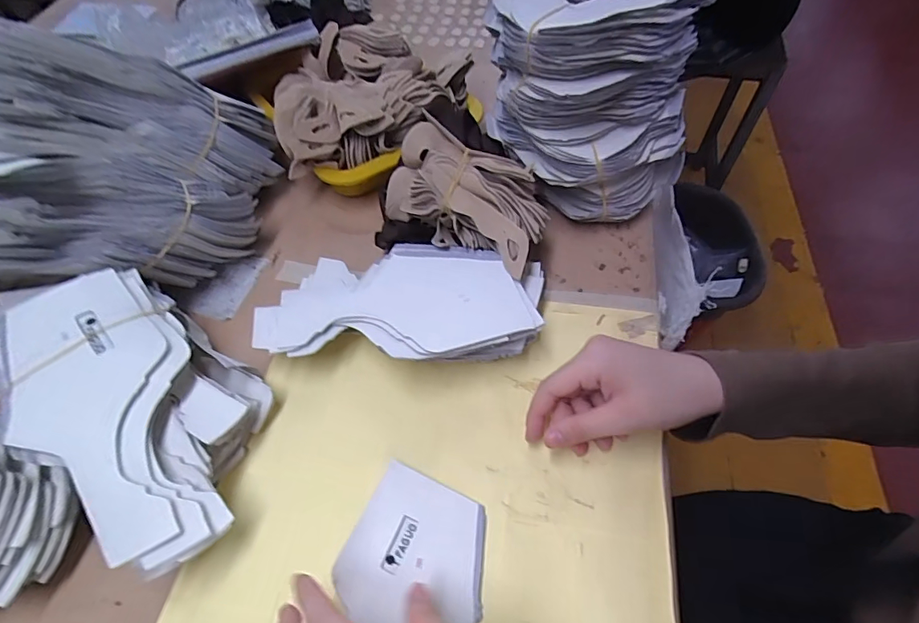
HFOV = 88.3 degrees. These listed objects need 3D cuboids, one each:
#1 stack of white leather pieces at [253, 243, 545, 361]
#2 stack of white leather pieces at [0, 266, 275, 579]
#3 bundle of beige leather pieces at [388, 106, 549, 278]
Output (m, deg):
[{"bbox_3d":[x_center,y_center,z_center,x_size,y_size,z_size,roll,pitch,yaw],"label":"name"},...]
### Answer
[{"bbox_3d":[-0.045,-0.002,0.389,0.216,0.050,0.105,4,57,5],"label":"stack of white leather pieces"},{"bbox_3d":[-0.223,0.061,0.336,0.222,0.091,0.121,34,64,22],"label":"stack of white leather pieces"},{"bbox_3d":[0.006,-0.107,0.407,0.149,0.043,0.097,24,61,17],"label":"bundle of beige leather pieces"}]

